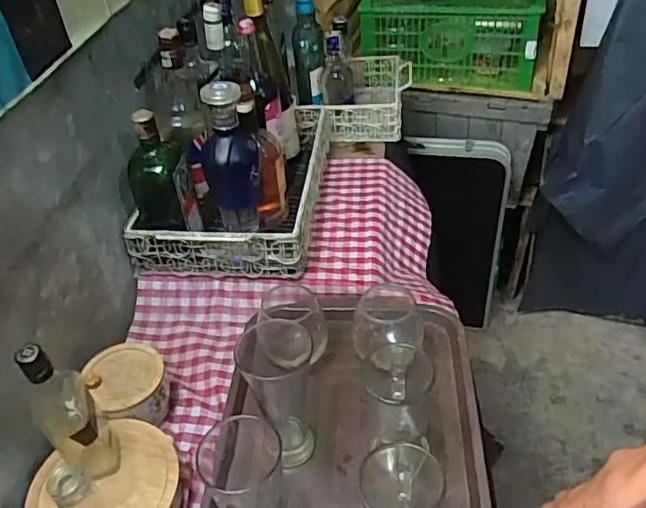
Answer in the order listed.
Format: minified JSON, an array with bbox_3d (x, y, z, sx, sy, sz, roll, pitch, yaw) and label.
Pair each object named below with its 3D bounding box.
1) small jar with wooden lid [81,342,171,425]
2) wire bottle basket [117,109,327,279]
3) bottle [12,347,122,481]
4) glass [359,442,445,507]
[{"bbox_3d":[-0.230,0.165,0.703,0.085,0.068,0.097,-24,43,-22],"label":"small jar with wooden lid"},{"bbox_3d":[-0.135,-0.118,0.964,0.251,0.085,0.401,1,39,7],"label":"wire bottle basket"},{"bbox_3d":[-0.245,0.149,0.555,0.049,0.174,0.046,-3,39,2],"label":"bottle"},{"bbox_3d":[0.073,0.246,0.547,0.077,0.115,0.082,3,40,10],"label":"glass"}]

